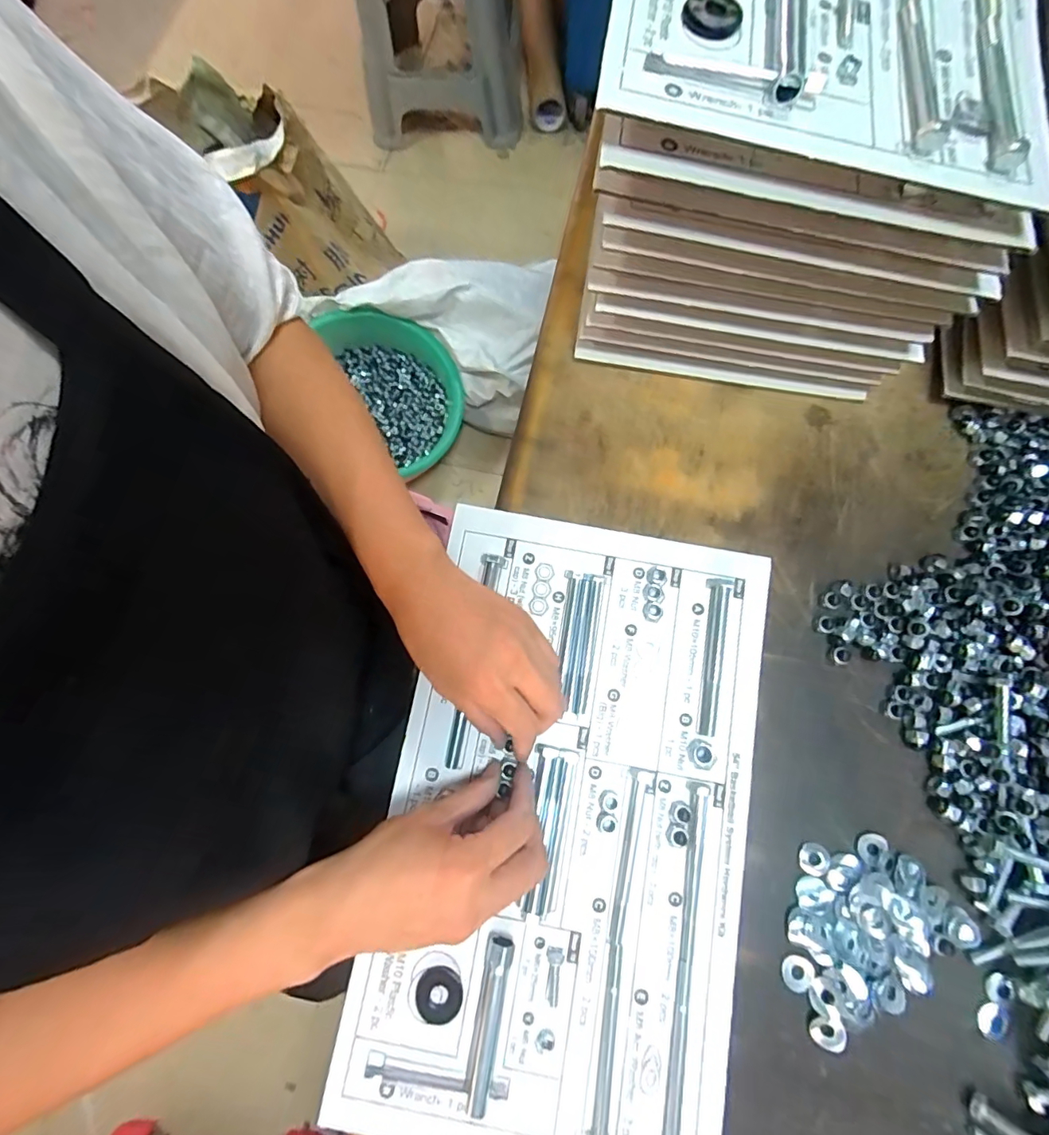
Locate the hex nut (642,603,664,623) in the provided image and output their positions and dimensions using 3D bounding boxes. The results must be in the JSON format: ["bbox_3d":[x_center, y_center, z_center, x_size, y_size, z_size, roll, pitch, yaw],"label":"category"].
[{"bbox_3d":[0.094,0.033,0.372,0.014,0.006,0.013,24,79,7],"label":"hex nut"}]

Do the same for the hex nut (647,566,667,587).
[{"bbox_3d":[0.098,0.007,0.377,0.014,0.005,0.014,20,78,6],"label":"hex nut"}]

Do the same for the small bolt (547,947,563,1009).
[{"bbox_3d":[0.019,0.259,0.318,0.010,0.007,0.032,1,77,2],"label":"small bolt"}]

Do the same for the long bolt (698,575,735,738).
[{"bbox_3d":[0.136,0.063,0.362,0.015,0.012,0.110,7,77,3],"label":"long bolt"}]

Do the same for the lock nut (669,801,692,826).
[{"bbox_3d":[0.105,0.165,0.339,0.013,0.011,0.014,26,79,7],"label":"lock nut"}]

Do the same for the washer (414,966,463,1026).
[{"bbox_3d":[-0.054,0.268,0.316,0.029,0.004,0.030,0,77,2],"label":"washer"}]

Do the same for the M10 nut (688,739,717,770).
[{"bbox_3d":[0.123,0.130,0.350,0.019,0.006,0.018,0,77,2],"label":"M10 nut"}]

